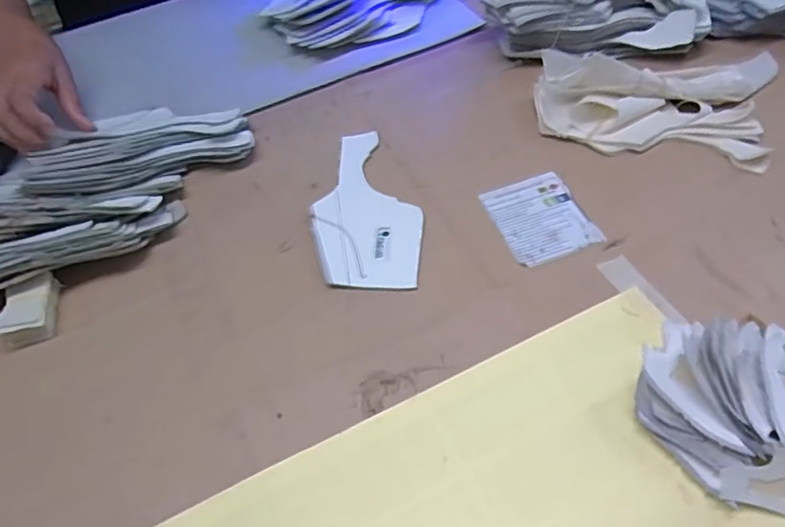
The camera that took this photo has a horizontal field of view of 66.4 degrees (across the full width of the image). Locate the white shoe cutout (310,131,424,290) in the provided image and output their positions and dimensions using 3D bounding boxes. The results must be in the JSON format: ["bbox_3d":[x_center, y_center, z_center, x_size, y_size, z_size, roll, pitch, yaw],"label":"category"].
[{"bbox_3d":[-0.026,-0.049,0.518,0.086,0.004,0.182,-15,51,-1],"label":"white shoe cutout"}]

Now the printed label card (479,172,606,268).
[{"bbox_3d":[0.121,-0.038,0.495,0.071,0.004,0.086,-19,54,-8],"label":"printed label card"}]

